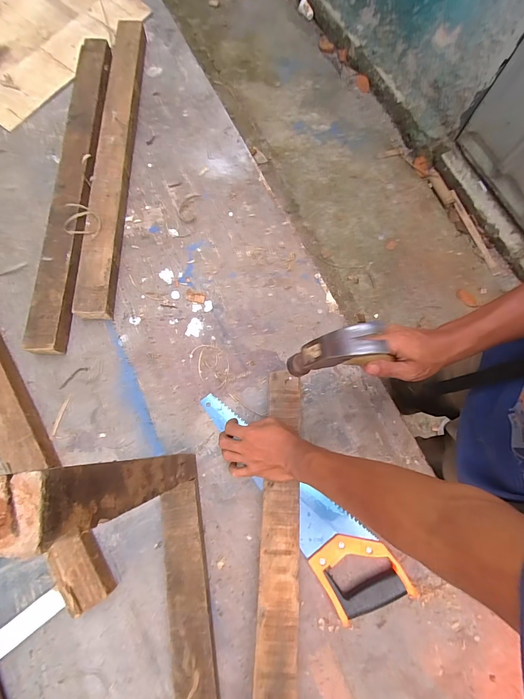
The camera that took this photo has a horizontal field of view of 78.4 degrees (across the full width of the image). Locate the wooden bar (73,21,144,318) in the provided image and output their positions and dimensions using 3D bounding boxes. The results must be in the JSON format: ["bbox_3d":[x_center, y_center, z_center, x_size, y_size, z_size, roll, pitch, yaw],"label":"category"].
[{"bbox_3d":[-0.317,-0.431,0.699,0.071,0.051,0.766,-1,74,-1],"label":"wooden bar"}]

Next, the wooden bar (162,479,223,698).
[{"bbox_3d":[-0.074,0.560,0.427,0.064,0.047,0.715,-8,75,-3],"label":"wooden bar"}]

